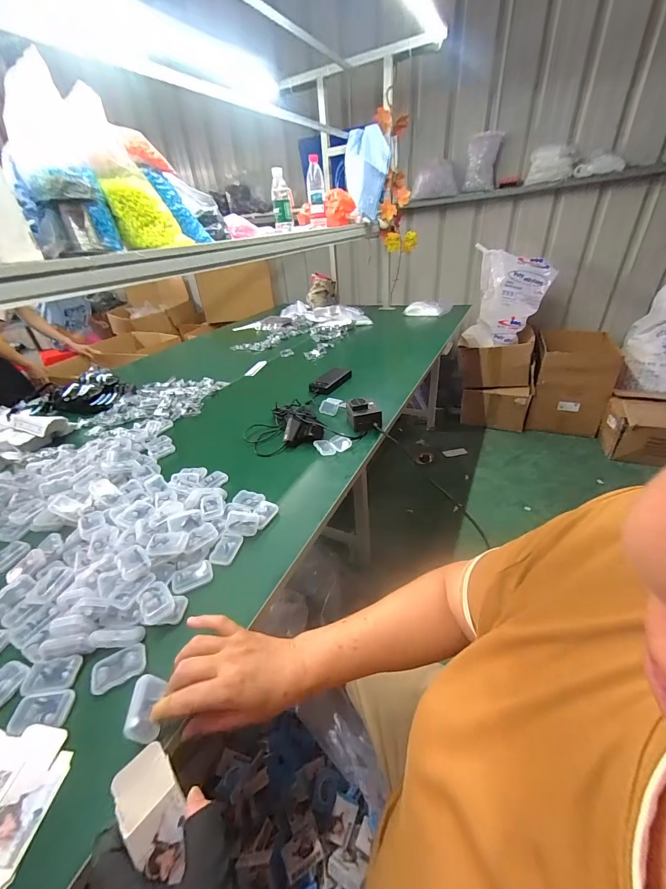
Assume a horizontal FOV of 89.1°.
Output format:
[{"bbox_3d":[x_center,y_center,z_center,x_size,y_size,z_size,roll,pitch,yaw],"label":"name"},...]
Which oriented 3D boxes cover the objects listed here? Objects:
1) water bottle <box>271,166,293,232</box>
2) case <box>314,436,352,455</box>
[{"bbox_3d":[-0.174,-0.838,1.167,0.071,0.170,0.058,-9,33,-5],"label":"water bottle"},{"bbox_3d":[0.000,0.001,0.759,0.074,0.017,0.051,-20,36,-22],"label":"case"}]

